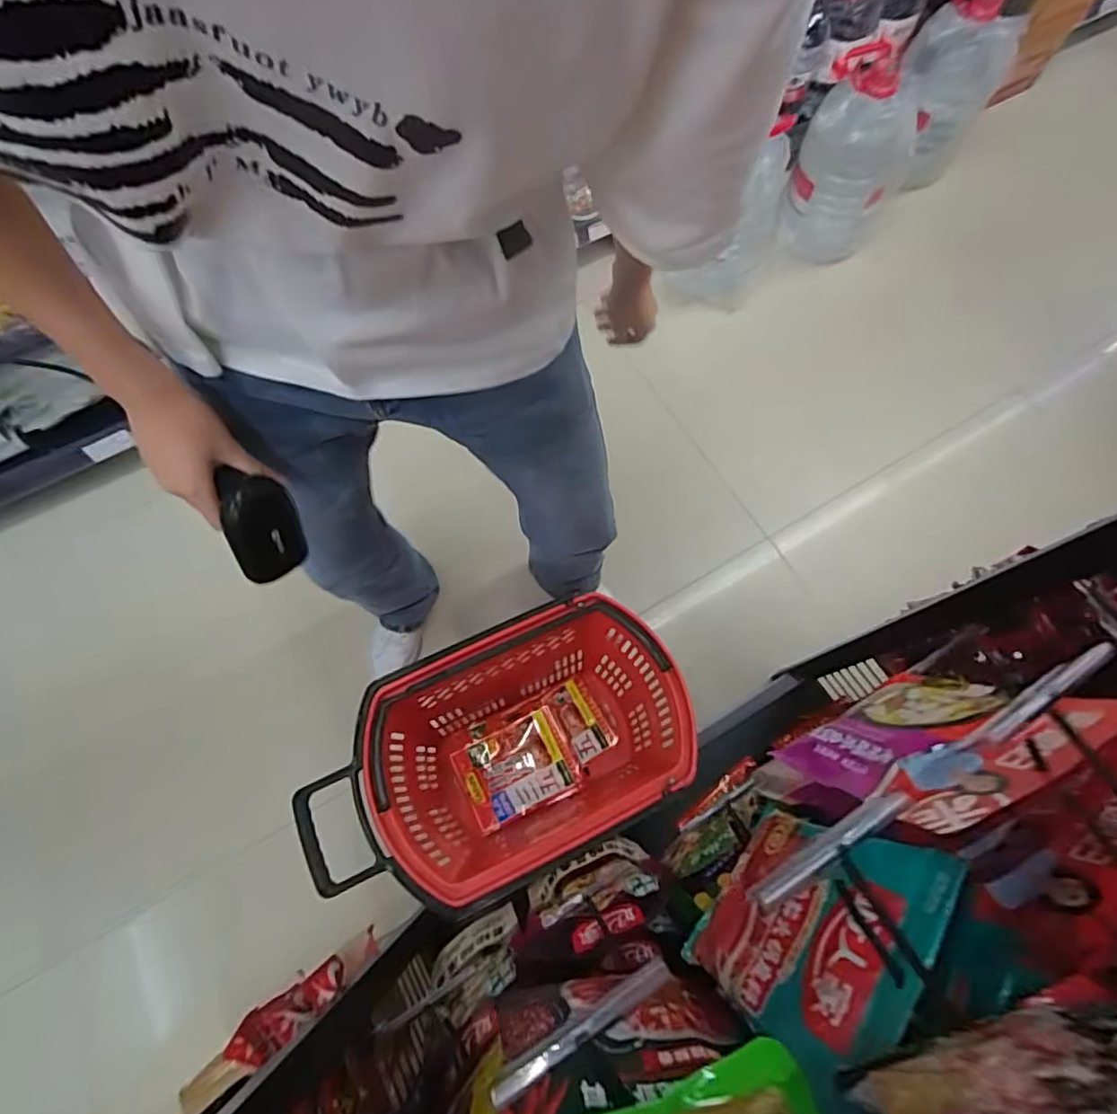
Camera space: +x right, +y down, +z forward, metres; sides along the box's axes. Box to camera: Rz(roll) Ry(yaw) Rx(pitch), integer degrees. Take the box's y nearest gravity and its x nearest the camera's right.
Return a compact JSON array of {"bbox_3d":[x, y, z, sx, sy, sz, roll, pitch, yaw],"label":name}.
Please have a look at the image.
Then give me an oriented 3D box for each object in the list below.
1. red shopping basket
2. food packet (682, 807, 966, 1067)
[{"bbox_3d":[-0.091,0.330,1.002,0.552,0.322,0.324,-24,72,-10],"label":"red shopping basket"},{"bbox_3d":[0.181,0.271,0.448,0.050,0.228,0.146,37,73,12],"label":"food packet"}]

